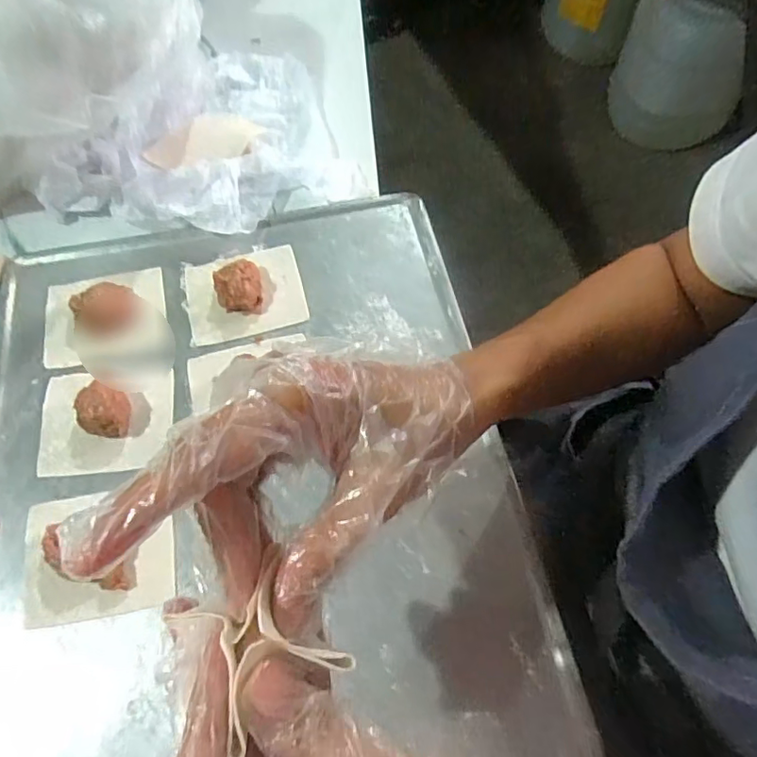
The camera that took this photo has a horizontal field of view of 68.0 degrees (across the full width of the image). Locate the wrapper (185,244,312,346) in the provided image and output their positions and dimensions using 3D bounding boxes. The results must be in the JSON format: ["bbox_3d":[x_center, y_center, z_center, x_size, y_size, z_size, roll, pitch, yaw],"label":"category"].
[{"bbox_3d":[-0.101,-0.070,0.414,0.084,0.022,0.072,-12,63,-7],"label":"wrapper"}]

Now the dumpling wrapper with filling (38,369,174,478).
[{"bbox_3d":[-0.182,0.023,0.366,0.084,0.025,0.070,-4,62,-3],"label":"dumpling wrapper with filling"}]

